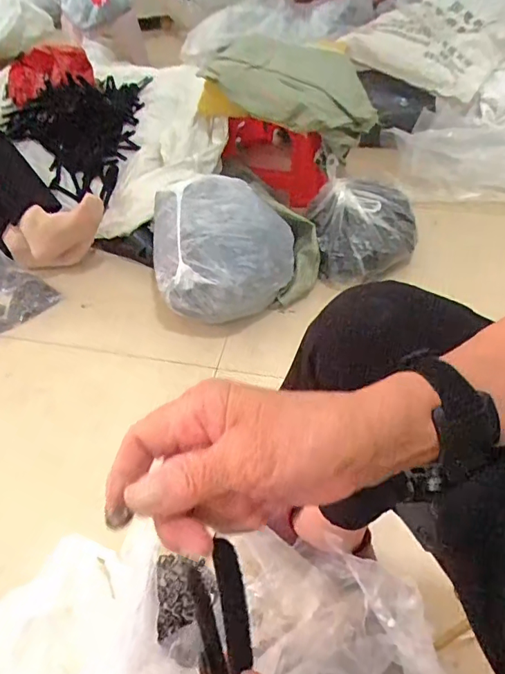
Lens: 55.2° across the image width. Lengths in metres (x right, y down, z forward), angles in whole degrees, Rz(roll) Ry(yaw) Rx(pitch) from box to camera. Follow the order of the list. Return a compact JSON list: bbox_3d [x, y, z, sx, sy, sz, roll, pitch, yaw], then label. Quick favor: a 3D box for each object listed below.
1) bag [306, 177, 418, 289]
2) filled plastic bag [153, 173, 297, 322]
[{"bbox_3d":[0.246,-0.223,1.043,0.219,0.163,0.142,-10,47,-6],"label":"bag"},{"bbox_3d":[-0.057,-0.183,0.987,0.286,0.174,0.266,-7,47,-4],"label":"filled plastic bag"}]

